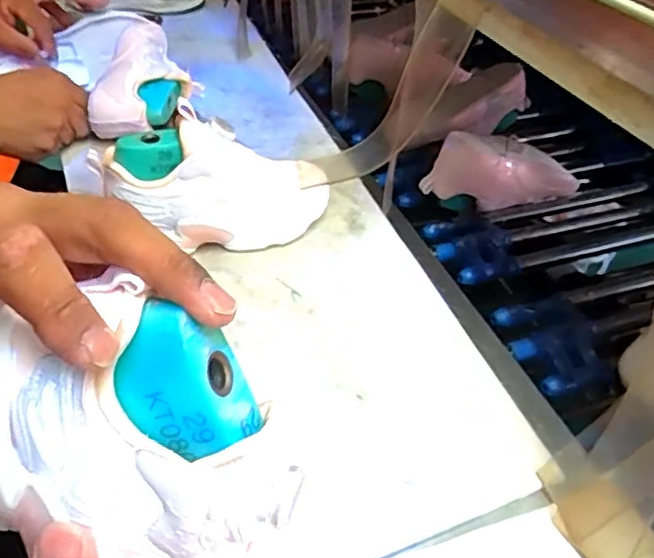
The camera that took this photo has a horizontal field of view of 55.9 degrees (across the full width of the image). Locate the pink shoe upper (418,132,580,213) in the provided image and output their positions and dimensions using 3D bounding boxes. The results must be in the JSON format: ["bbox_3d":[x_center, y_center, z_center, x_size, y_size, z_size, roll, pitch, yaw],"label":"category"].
[{"bbox_3d":[0.192,-0.122,0.678,0.187,0.080,0.054,-11,43,-14],"label":"pink shoe upper"}]

